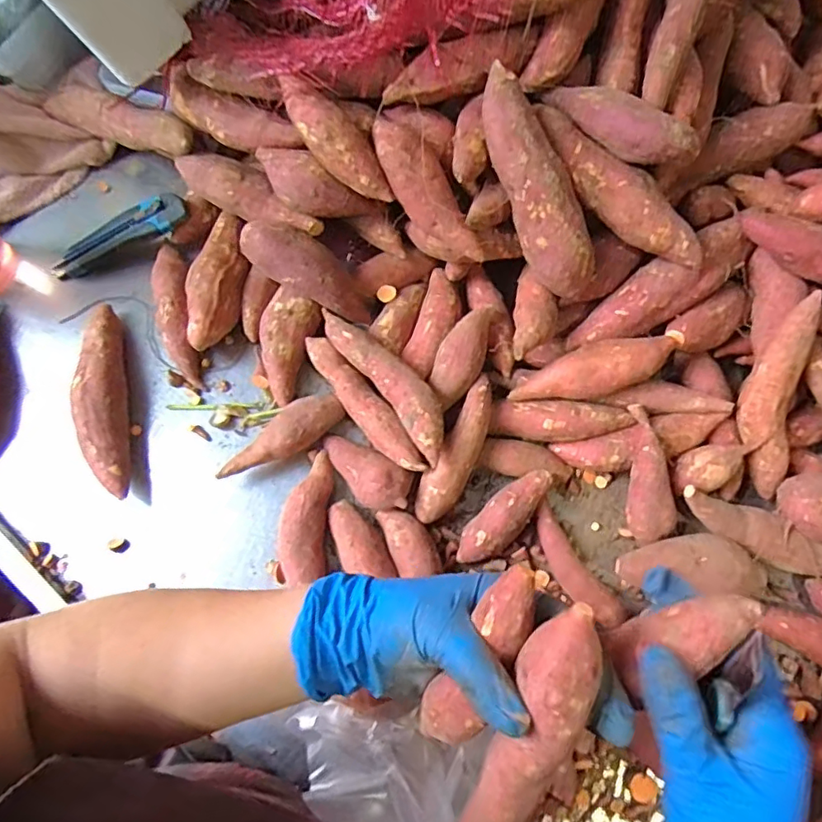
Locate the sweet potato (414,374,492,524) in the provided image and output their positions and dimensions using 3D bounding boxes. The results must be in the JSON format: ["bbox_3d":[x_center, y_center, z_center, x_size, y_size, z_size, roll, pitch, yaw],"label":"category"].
[{"bbox_3d":[0.042,0.034,0.482,0.034,0.029,0.131,26,75,9],"label":"sweet potato"}]

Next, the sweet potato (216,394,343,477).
[{"bbox_3d":[-0.116,0.026,0.507,0.118,0.037,0.038,-37,75,-9],"label":"sweet potato"}]

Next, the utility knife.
[{"bbox_3d":[-0.301,-0.177,0.566,0.152,0.021,0.031,-24,73,9],"label":"utility knife"}]

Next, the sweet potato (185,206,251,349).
[{"bbox_3d":[-0.187,-0.126,0.544,0.051,0.050,0.142,4,73,3],"label":"sweet potato"}]

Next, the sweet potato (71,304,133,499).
[{"bbox_3d":[-0.285,-0.013,0.516,0.042,0.043,0.194,-12,73,-2],"label":"sweet potato"}]

